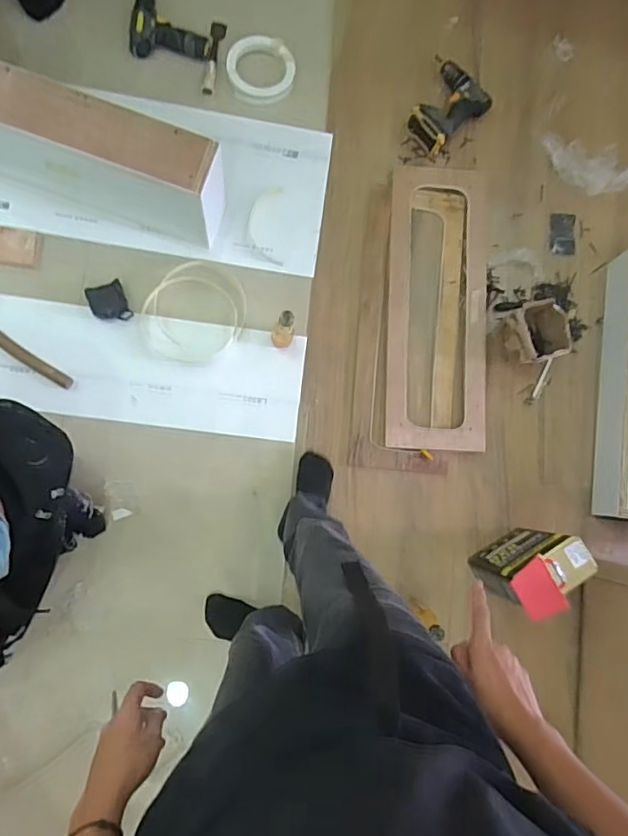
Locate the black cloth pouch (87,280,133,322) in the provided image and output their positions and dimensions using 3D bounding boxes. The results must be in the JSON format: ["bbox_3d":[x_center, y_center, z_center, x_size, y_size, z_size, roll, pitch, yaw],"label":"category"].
[{"bbox_3d":[-0.481,-0.269,1.299,0.083,0.018,0.091,-21,88,-9],"label":"black cloth pouch"}]

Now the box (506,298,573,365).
[{"bbox_3d":[0.545,-0.208,1.376,0.144,0.106,0.148,-15,87,-9],"label":"box"}]

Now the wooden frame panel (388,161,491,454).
[{"bbox_3d":[0.315,-0.287,1.396,0.249,0.031,0.732,3,84,-7],"label":"wooden frame panel"}]

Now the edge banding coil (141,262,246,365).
[{"bbox_3d":[-0.282,-0.245,1.317,0.227,0.020,0.253,41,81,-2],"label":"edge banding coil"}]

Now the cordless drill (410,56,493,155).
[{"bbox_3d":[0.331,-0.820,1.431,0.226,0.069,0.187,-45,91,-9],"label":"cordless drill"}]

